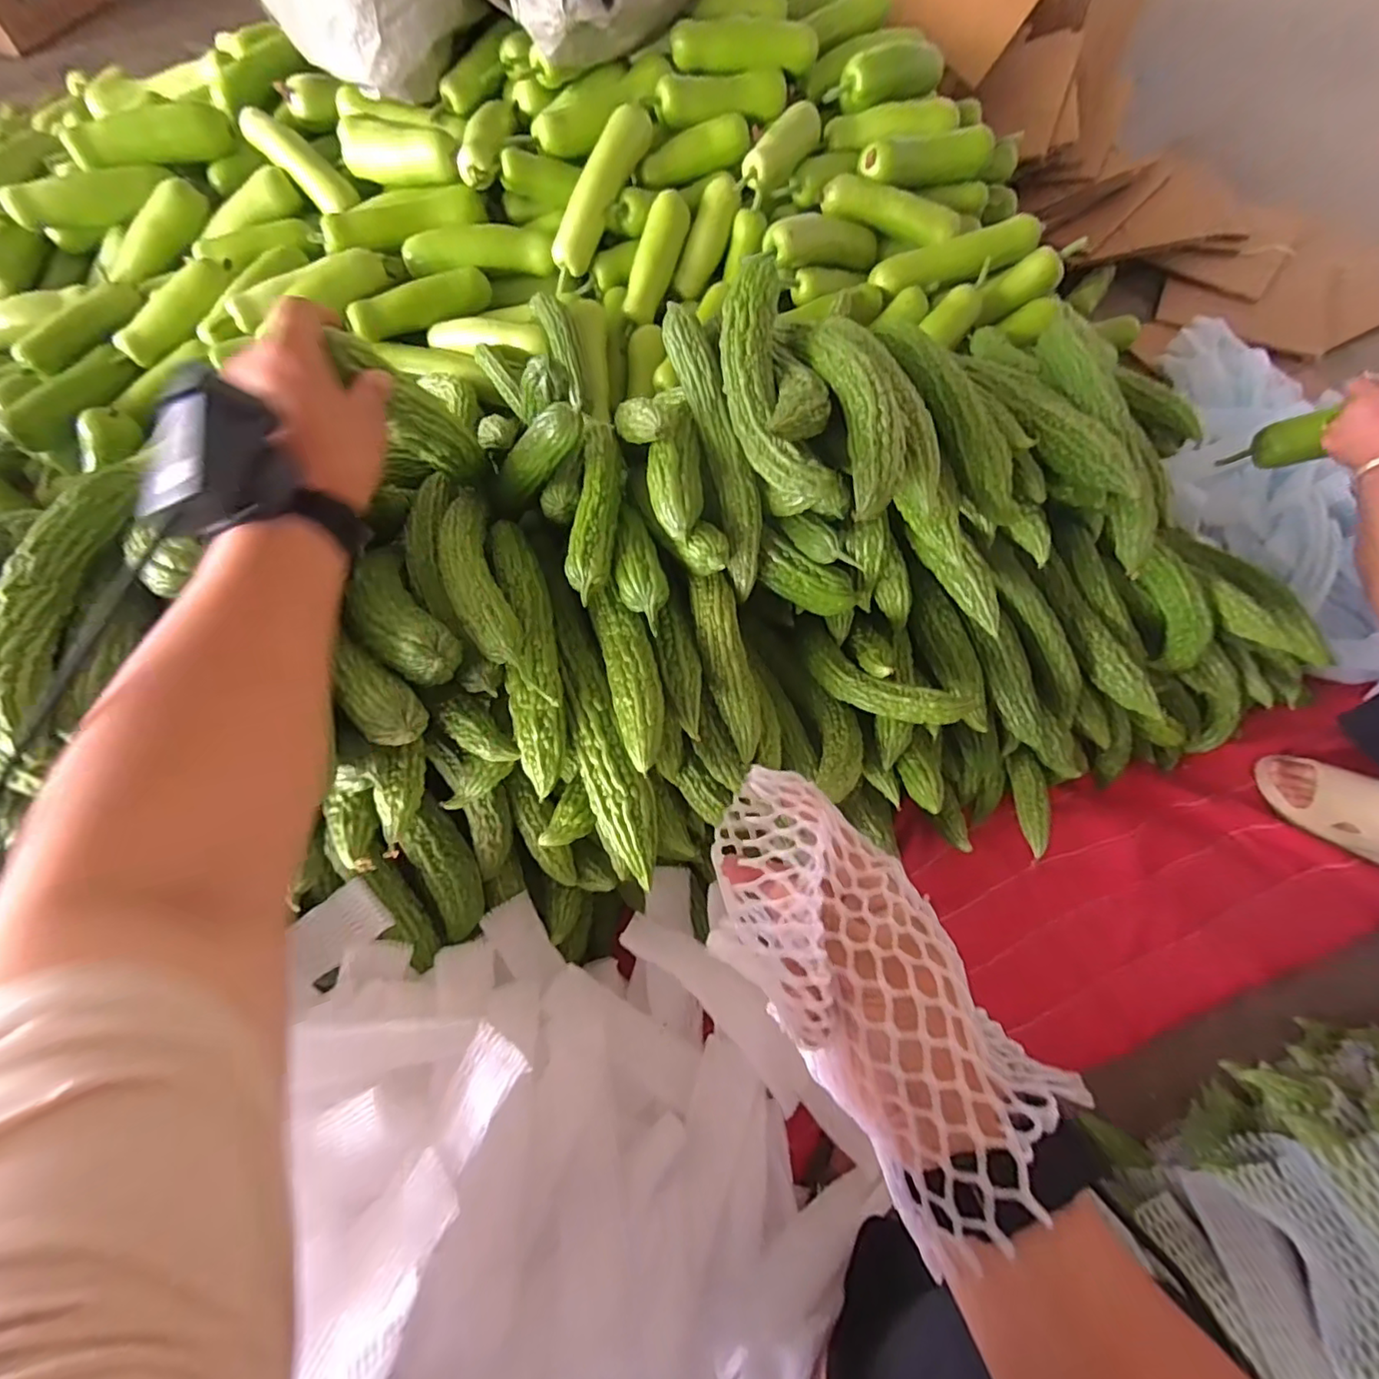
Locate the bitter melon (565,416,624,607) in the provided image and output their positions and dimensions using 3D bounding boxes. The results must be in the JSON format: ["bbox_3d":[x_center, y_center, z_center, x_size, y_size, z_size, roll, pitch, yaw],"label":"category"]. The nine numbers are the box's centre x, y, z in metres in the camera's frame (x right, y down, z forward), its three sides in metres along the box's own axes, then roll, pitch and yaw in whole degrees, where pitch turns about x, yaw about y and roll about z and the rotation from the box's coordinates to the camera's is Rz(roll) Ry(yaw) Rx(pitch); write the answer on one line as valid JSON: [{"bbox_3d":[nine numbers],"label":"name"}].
[{"bbox_3d":[-0.086,-0.188,0.562,0.043,0.034,0.237,1,63,-3],"label":"bitter melon"}]

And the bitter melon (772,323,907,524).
[{"bbox_3d":[0.140,-0.265,0.520,0.050,0.053,0.261,-7,64,-8],"label":"bitter melon"}]

